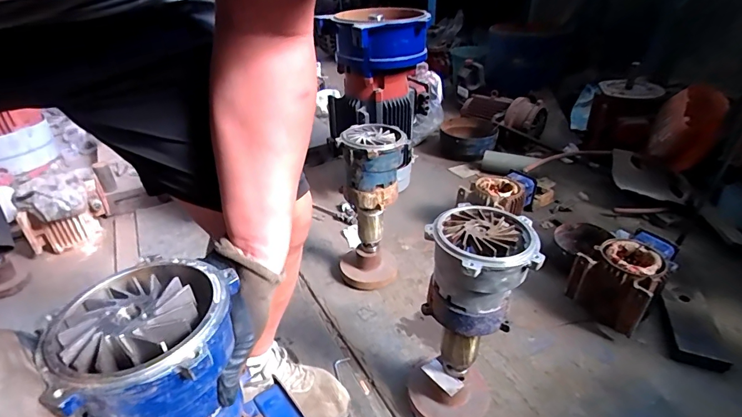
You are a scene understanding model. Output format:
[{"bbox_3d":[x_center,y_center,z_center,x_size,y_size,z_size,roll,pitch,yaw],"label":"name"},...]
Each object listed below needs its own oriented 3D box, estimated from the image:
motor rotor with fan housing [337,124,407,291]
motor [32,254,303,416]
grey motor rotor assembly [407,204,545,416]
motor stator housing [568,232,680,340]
[{"bbox_3d":[0.000,0.008,1.100,0.193,0.413,0.183,-5,33,0],"label":"motor rotor with fan housing"},{"bbox_3d":[-0.190,0.262,0.476,0.156,0.385,0.209,11,35,29],"label":"motor"},{"bbox_3d":[0.171,0.220,0.749,0.190,0.424,0.188,13,37,25],"label":"grey motor rotor assembly"},{"bbox_3d":[0.613,0.162,0.994,0.195,0.157,0.177,-23,37,-26],"label":"motor stator housing"}]

